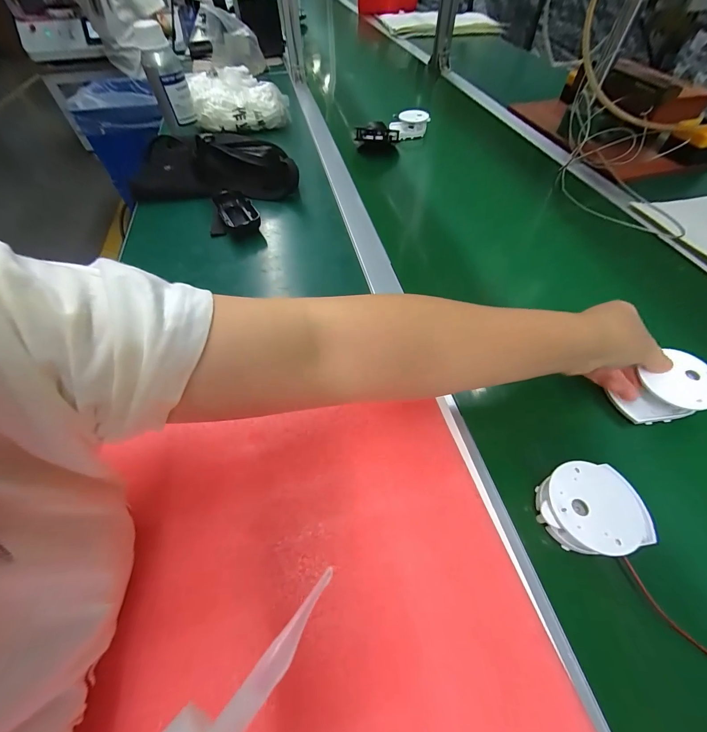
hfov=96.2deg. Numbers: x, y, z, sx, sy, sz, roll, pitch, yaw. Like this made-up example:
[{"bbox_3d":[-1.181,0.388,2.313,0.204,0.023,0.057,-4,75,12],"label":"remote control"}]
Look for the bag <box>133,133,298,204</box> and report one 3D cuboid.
[{"bbox_3d":[-0.252,-0.367,0.594,0.309,0.080,0.107,8,55,5],"label":"bag"}]

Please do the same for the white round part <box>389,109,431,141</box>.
[{"bbox_3d":[0.126,-0.556,0.727,0.076,0.046,0.065,-18,57,-13],"label":"white round part"}]

